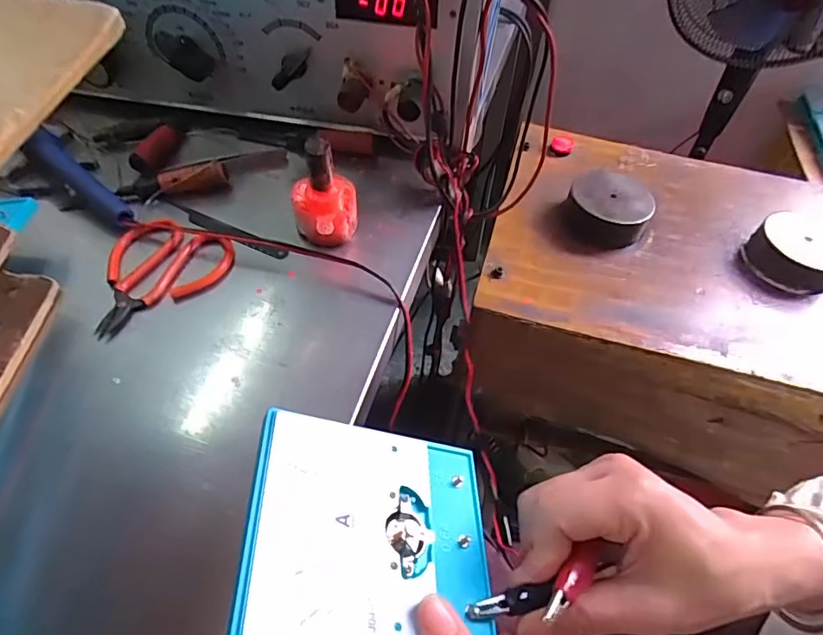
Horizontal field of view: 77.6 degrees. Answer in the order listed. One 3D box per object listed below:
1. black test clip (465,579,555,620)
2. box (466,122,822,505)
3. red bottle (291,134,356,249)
[{"bbox_3d":[0.045,0.127,0.230,0.041,0.005,0.011,-7,52,-14],"label":"black test clip"},{"bbox_3d":[0.310,-0.040,0.654,0.432,0.198,0.381,12,51,6],"label":"box"},{"bbox_3d":[-0.063,-0.093,0.370,0.048,0.084,0.056,-7,52,-9],"label":"red bottle"}]

